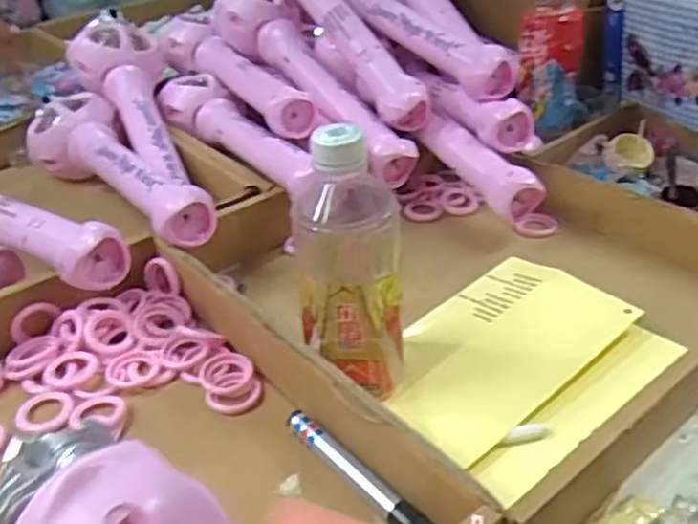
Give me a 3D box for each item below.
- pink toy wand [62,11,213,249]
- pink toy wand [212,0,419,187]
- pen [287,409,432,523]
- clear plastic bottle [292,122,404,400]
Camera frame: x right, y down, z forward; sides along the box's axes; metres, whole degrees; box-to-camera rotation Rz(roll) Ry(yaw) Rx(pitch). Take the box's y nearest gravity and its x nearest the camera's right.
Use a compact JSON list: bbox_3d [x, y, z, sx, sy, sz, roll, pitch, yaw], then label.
[{"bbox_3d":[-0.209,-0.146,0.691,0.096,0.091,0.391,-15,35,-16],"label":"pink toy wand"},{"bbox_3d":[-0.045,-0.201,0.736,0.067,0.062,0.342,-23,55,-26],"label":"pink toy wand"},{"bbox_3d":[0.004,0.127,0.416,0.014,0.013,0.126,-28,42,-32],"label":"pen"},{"bbox_3d":[0.000,0.004,0.444,0.064,0.179,0.060,-4,34,-3],"label":"clear plastic bottle"}]

